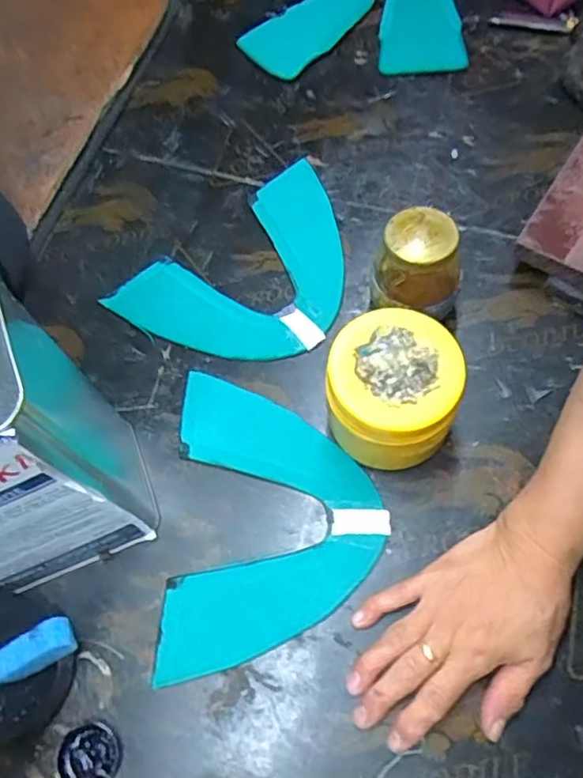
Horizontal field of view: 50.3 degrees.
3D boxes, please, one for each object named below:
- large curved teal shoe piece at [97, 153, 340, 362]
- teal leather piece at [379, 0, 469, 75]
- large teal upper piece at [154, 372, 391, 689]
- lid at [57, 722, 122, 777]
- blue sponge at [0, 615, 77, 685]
[{"bbox_3d":[-0.033,-0.099,0.573,0.227,0.008,0.163,-37,70,-11],"label":"large curved teal shoe piece"},{"bbox_3d":[0.138,-0.409,0.687,0.090,0.009,0.155,-4,70,1],"label":"teal leather piece"},{"bbox_3d":[-0.012,0.098,0.481,0.161,0.010,0.227,-1,66,6],"label":"large teal upper piece"},{"bbox_3d":[-0.137,0.250,0.421,0.040,0.007,0.039,-15,65,-1],"label":"lid"},{"bbox_3d":[-0.180,0.179,0.414,0.089,0.018,0.024,-32,64,19],"label":"blue sponge"}]

